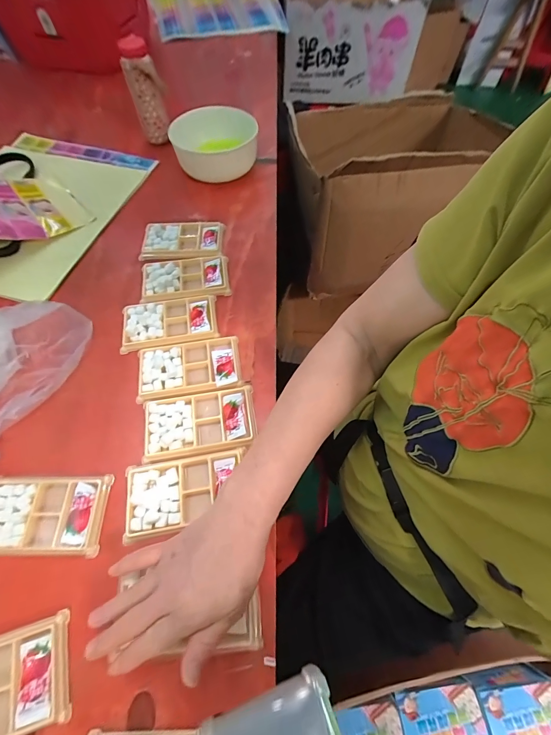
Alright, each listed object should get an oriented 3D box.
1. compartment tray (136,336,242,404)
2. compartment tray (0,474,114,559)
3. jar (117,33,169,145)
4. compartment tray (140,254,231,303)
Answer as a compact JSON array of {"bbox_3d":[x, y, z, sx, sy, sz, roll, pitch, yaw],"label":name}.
[{"bbox_3d":[-0.116,-0.001,0.419,0.134,0.013,0.075,-9,63,-6],"label":"compartment tray"},{"bbox_3d":[-0.254,0.159,0.337,0.133,0.012,0.076,-1,63,-1],"label":"compartment tray"},{"bbox_3d":[-0.258,-0.547,0.622,0.059,0.169,0.069,-16,64,-8],"label":"jar"},{"bbox_3d":[-0.145,-0.144,0.491,0.137,0.015,0.079,-7,63,-5],"label":"compartment tray"}]

